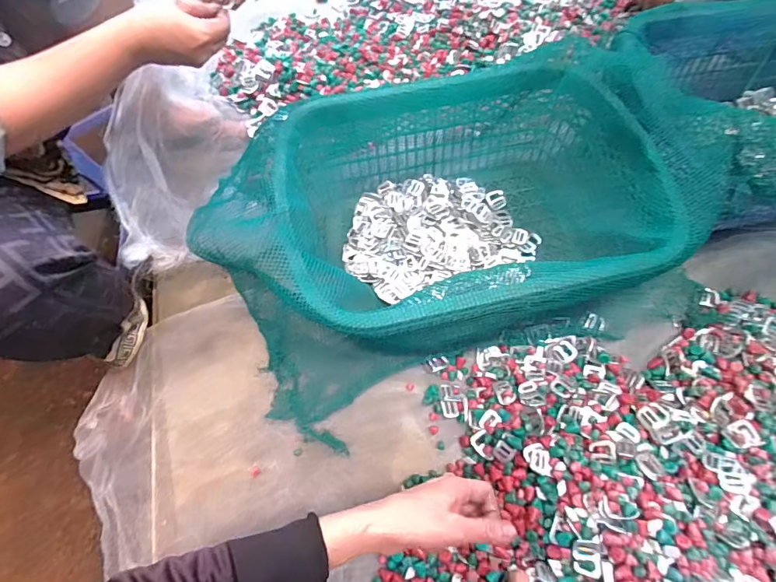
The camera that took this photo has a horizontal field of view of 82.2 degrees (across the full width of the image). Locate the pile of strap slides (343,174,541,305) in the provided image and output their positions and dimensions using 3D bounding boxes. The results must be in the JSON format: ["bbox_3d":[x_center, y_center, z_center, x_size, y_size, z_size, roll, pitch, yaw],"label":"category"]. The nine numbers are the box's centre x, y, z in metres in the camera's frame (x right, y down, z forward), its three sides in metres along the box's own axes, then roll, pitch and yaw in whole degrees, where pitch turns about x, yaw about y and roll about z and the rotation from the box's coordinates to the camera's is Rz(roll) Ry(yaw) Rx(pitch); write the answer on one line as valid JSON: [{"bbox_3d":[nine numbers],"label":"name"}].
[{"bbox_3d":[0.066,-0.089,0.657,0.260,0.034,0.181,-21,64,-8],"label":"pile of strap slides"}]

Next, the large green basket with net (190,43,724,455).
[{"bbox_3d":[0.082,-0.089,0.593,0.575,0.170,0.373,-20,64,-7],"label":"large green basket with net"}]

